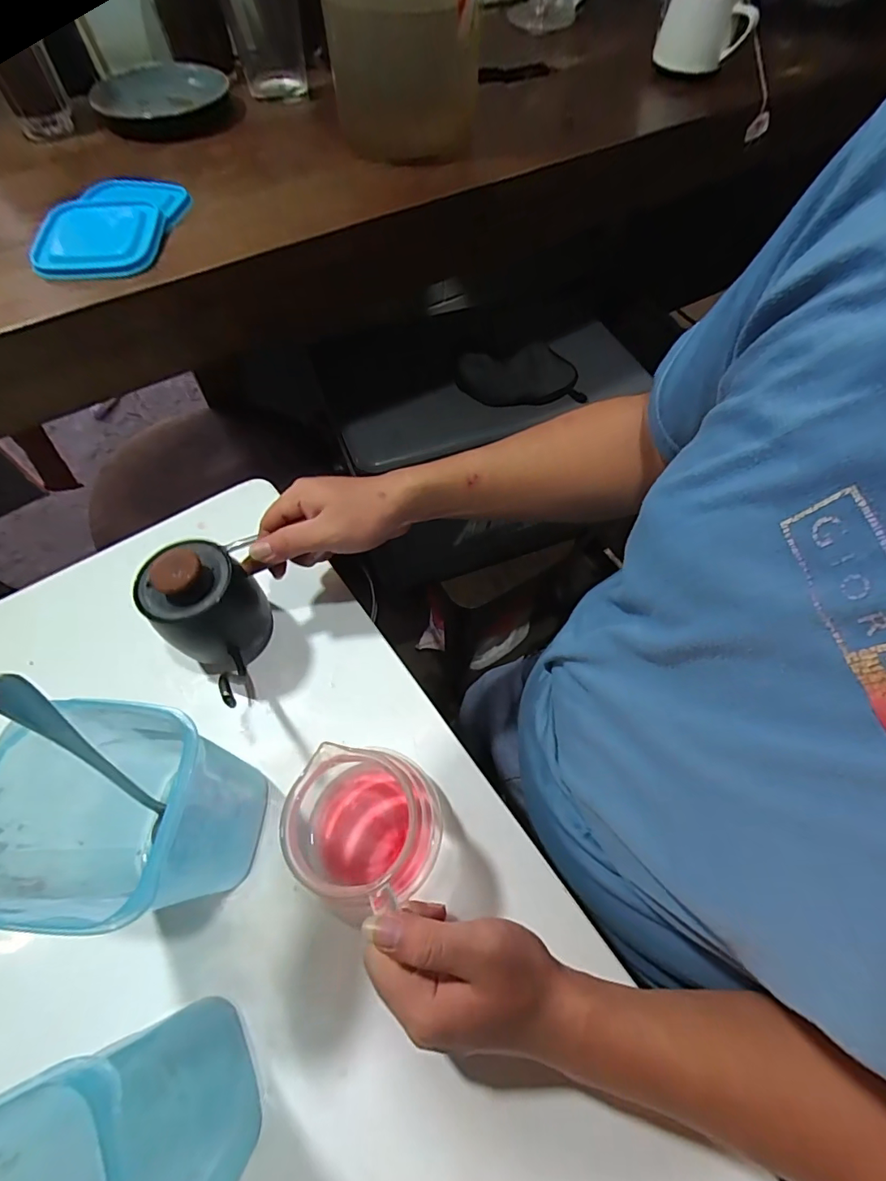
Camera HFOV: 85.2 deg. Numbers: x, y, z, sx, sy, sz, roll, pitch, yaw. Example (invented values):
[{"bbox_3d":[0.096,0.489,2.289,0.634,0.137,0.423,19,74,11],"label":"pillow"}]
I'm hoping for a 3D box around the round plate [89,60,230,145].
[{"bbox_3d":[-0.300,-0.527,0.519,0.131,0.031,0.140,-8,62,-7],"label":"round plate"}]

